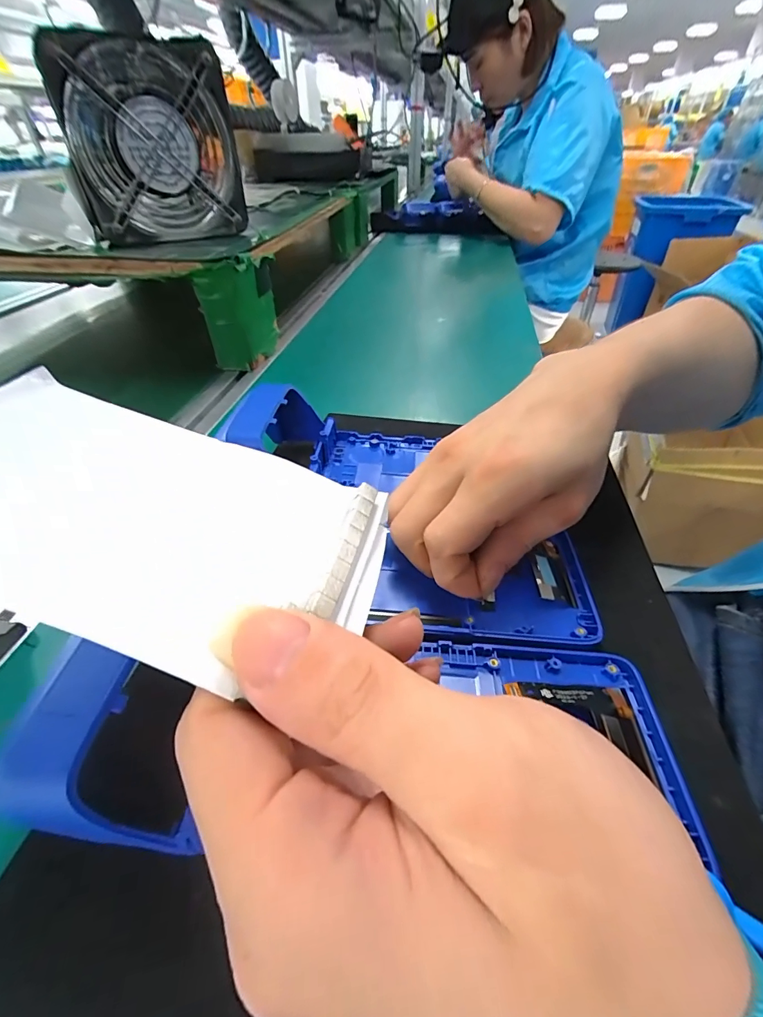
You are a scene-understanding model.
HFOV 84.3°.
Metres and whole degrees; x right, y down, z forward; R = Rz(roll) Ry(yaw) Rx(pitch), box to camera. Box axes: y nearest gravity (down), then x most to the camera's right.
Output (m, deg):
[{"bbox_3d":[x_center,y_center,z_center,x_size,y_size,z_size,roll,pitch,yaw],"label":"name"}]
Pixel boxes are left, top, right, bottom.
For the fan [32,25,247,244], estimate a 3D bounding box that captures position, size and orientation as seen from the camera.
[{"bbox_3d":[-0.219,-0.349,0.407,0.147,0.141,0.059,-17,44,-18],"label":"fan"}]

